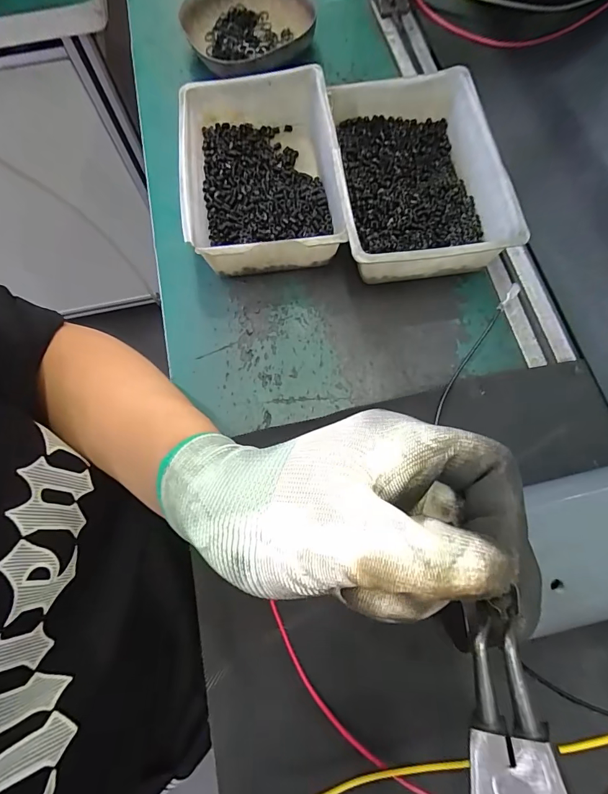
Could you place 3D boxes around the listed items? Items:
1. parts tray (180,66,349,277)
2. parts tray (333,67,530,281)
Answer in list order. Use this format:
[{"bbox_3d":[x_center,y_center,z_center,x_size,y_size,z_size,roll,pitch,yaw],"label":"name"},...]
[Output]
[{"bbox_3d":[-0.042,-0.212,0.370,0.139,0.051,0.203,-6,72,0],"label":"parts tray"},{"bbox_3d":[0.102,-0.197,0.357,0.137,0.049,0.197,-4,72,1],"label":"parts tray"}]

